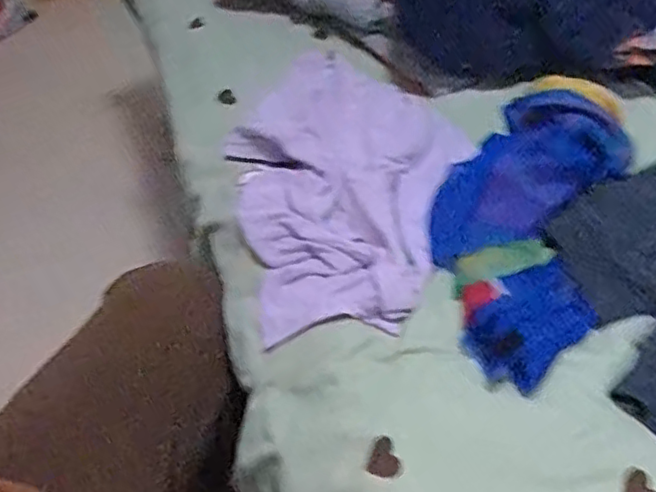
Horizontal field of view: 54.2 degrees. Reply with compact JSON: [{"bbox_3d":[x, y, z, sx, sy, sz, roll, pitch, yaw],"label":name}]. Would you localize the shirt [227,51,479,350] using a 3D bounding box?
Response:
[{"bbox_3d":[0.001,-0.063,0.566,0.215,0.050,0.322,12,48,15],"label":"shirt"}]

